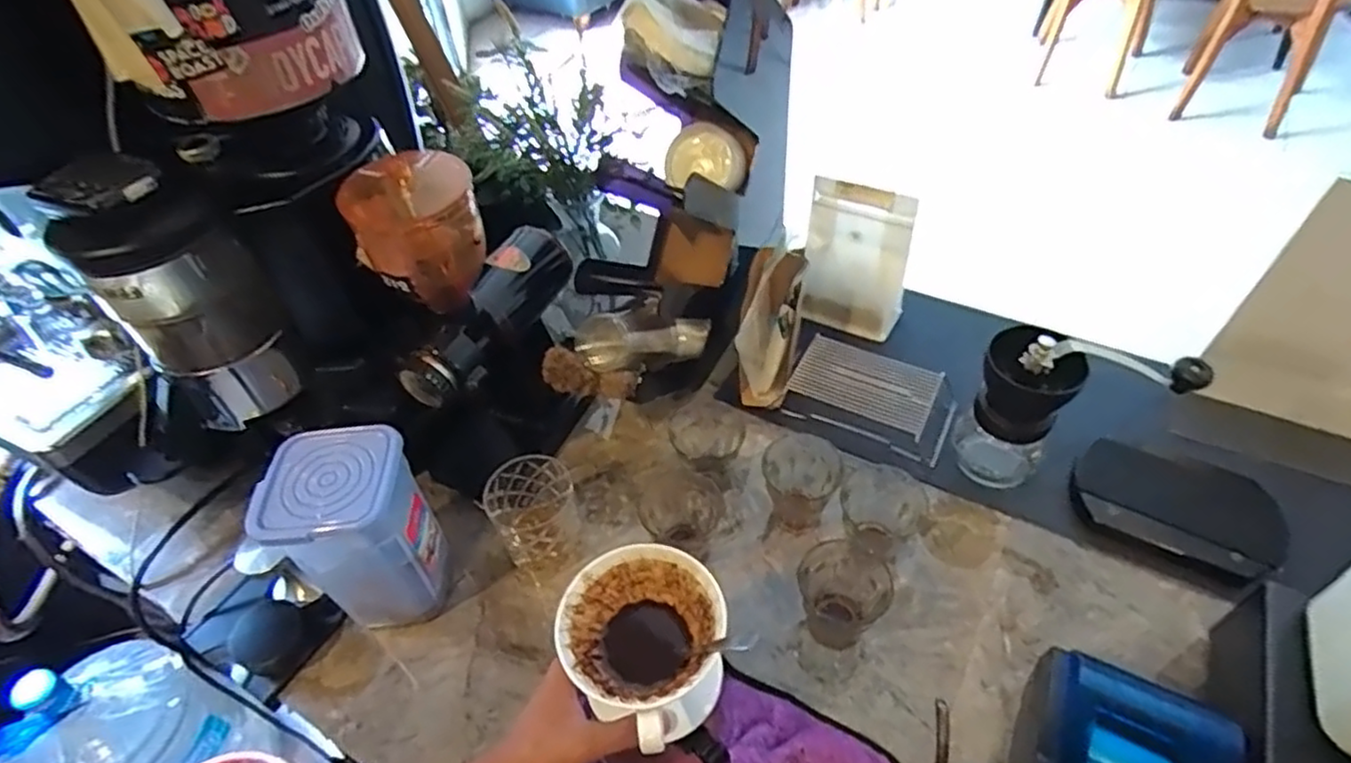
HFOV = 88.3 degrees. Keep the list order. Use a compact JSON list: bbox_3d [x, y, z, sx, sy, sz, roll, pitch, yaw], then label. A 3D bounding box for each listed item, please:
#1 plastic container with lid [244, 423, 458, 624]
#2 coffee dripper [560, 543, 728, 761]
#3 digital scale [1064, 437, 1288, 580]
[{"bbox_3d":[-0.278,0.141,0.626,0.109,0.192,0.102,-3,47,3],"label":"plastic container with lid"},{"bbox_3d":[-0.020,0.189,0.502,0.105,0.088,0.109,-3,47,3],"label":"coffee dripper"},{"bbox_3d":[0.491,0.123,0.685,0.177,0.029,0.111,22,53,23],"label":"digital scale"}]

